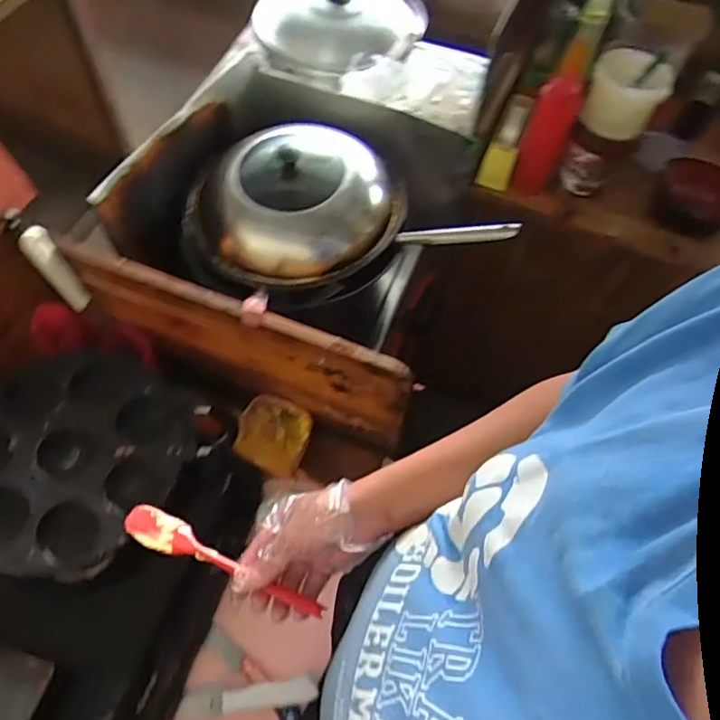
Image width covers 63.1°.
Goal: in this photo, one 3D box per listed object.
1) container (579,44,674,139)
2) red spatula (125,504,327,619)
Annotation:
[{"bbox_3d":[0.422,-0.423,0.938,0.114,0.094,0.098,23,62,10],"label":"container"},{"bbox_3d":[-0.123,0.184,0.533,0.197,0.010,0.033,24,62,6],"label":"red spatula"}]

